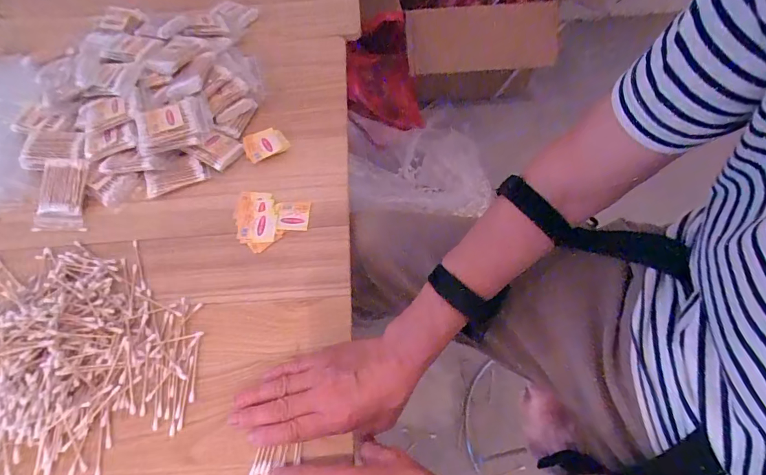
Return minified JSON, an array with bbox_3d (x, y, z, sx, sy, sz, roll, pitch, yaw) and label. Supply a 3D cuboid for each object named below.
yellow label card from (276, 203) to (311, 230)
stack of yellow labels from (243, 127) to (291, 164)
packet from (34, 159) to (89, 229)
[{"bbox_3d":[-0.117,-0.028,0.521,0.044,0.004,0.042,1,61,-4],"label":"yellow label card"},{"bbox_3d":[-0.168,-0.134,0.574,0.060,0.012,0.049,-29,62,-14],"label":"stack of yellow labels"},{"bbox_3d":[-0.422,-0.057,0.531,0.062,0.007,0.091,-3,83,-3],"label":"packet"}]

